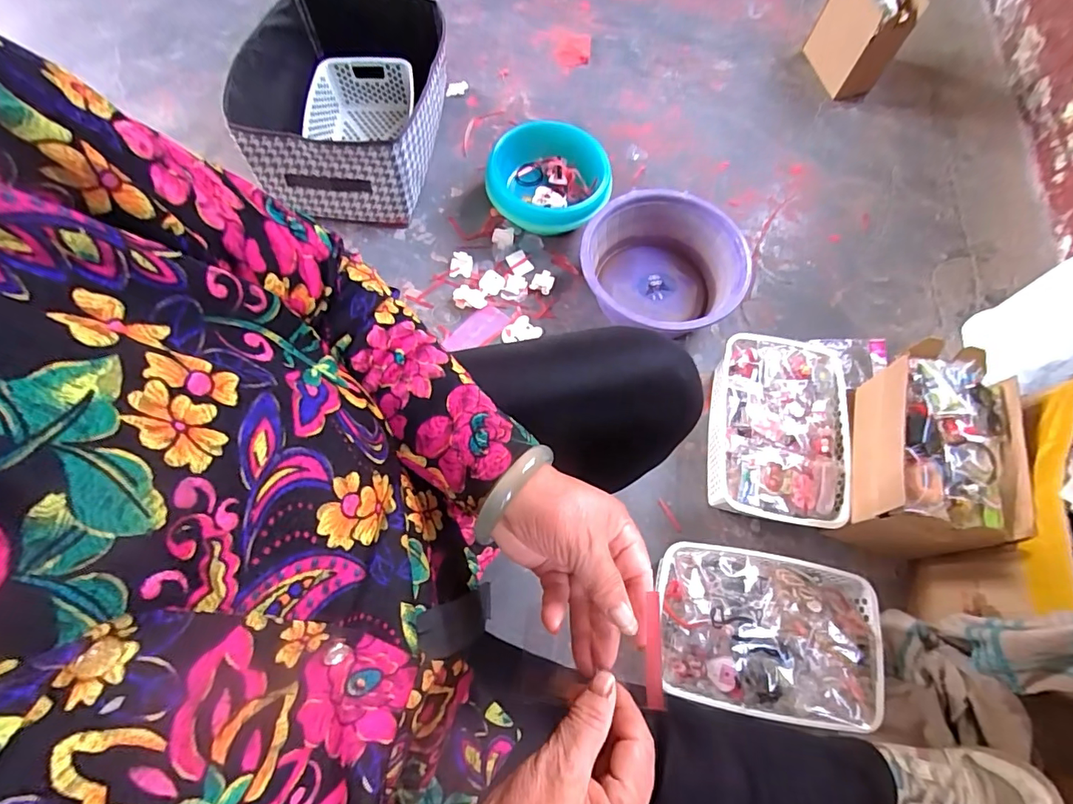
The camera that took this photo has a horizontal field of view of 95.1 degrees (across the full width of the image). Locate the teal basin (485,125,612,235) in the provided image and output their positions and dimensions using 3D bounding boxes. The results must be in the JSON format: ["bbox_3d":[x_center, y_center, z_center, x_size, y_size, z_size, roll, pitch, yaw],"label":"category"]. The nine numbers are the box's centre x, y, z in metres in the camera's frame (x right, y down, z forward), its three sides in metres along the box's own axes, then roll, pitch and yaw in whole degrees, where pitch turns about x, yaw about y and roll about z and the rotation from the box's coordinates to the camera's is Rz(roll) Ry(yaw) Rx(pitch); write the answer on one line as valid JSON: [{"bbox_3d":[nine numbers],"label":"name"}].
[{"bbox_3d":[0.021,-0.421,0.968,0.234,0.110,0.213,1,69,-2],"label":"teal basin"}]

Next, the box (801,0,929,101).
[{"bbox_3d":[0.695,-0.803,1.061,0.132,0.181,0.176,-21,71,-10],"label":"box"}]

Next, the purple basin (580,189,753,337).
[{"bbox_3d":[0.225,-0.249,0.900,0.288,0.103,0.253,20,69,6],"label":"purple basin"}]

